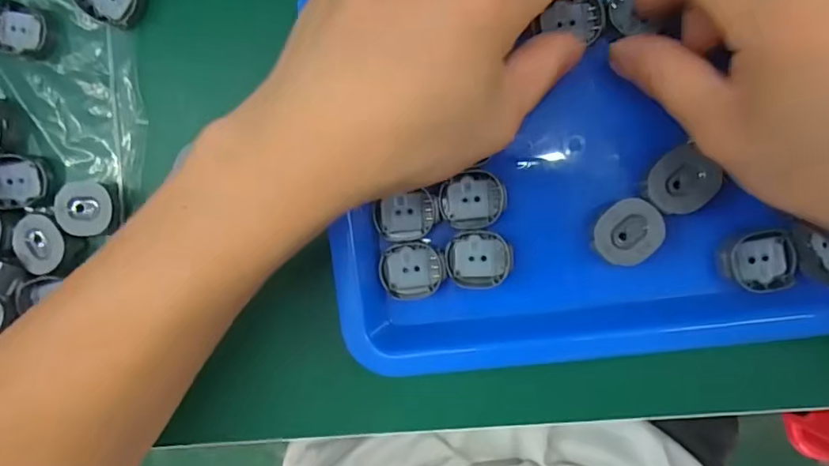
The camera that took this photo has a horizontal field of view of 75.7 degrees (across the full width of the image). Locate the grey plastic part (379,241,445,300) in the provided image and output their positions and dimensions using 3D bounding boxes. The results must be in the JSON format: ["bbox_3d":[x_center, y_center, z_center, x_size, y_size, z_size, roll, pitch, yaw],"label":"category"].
[{"bbox_3d":[-0.001,0.017,0.237,0.028,0.004,0.025,0,93,6],"label":"grey plastic part"}]

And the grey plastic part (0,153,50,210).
[{"bbox_3d":[-0.189,-0.024,0.252,0.026,0.012,0.025,0,93,6],"label":"grey plastic part"}]

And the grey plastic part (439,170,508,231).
[{"bbox_3d":[0.026,-0.014,0.232,0.028,0.004,0.025,-1,93,6],"label":"grey plastic part"}]

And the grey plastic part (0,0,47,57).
[{"bbox_3d":[-0.187,-0.096,0.250,0.024,0.012,0.024,0,93,6],"label":"grey plastic part"}]

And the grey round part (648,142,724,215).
[{"bbox_3d":[0.109,-0.020,0.217,0.025,0.004,0.026,45,96,2],"label":"grey round part"}]

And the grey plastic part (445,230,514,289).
[{"bbox_3d":[0.028,0.012,0.235,0.029,0.004,0.025,-1,93,6],"label":"grey plastic part"}]

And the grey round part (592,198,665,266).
[{"bbox_3d":[0.088,0.000,0.219,0.024,0.004,0.027,36,96,3],"label":"grey round part"}]

